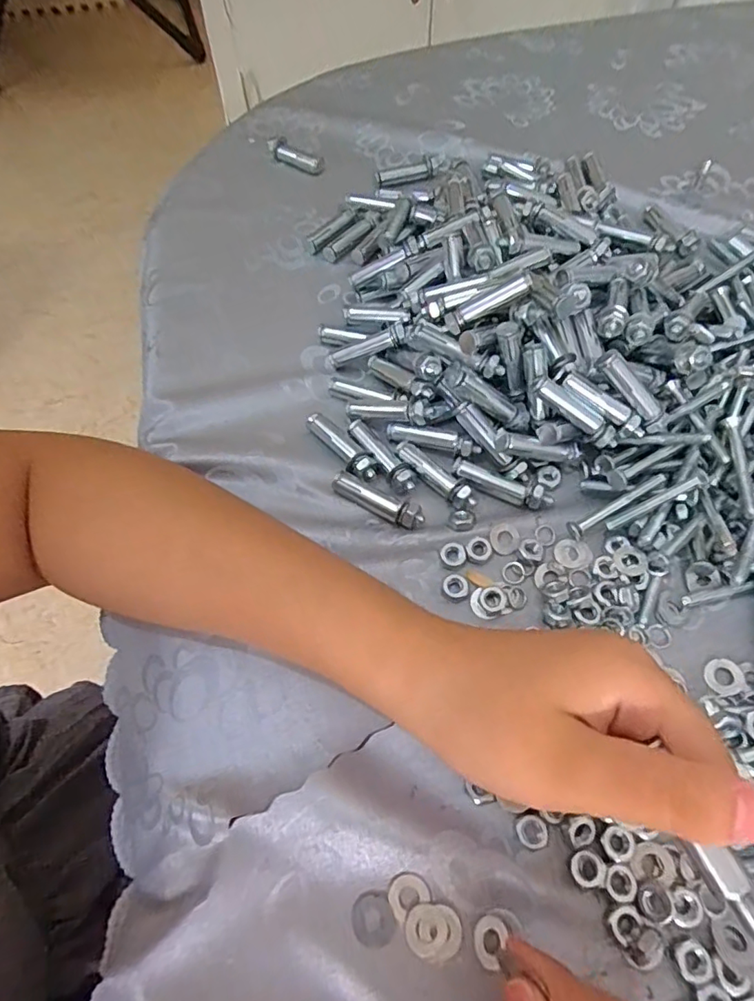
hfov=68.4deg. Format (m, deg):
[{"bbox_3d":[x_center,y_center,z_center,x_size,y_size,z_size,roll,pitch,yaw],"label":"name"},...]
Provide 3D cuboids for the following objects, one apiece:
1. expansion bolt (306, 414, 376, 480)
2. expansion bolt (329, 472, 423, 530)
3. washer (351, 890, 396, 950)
[{"bbox_3d":[-0.020,-0.032,0.319,0.016,0.011,0.055,-34,65,-15],"label":"expansion bolt"},{"bbox_3d":[0.000,0.000,0.302,0.053,0.011,0.012,28,66,17],"label":"expansion bolt"},{"bbox_3d":[-0.002,0.166,0.219,0.016,0.004,0.018,-16,61,-7],"label":"washer"}]

